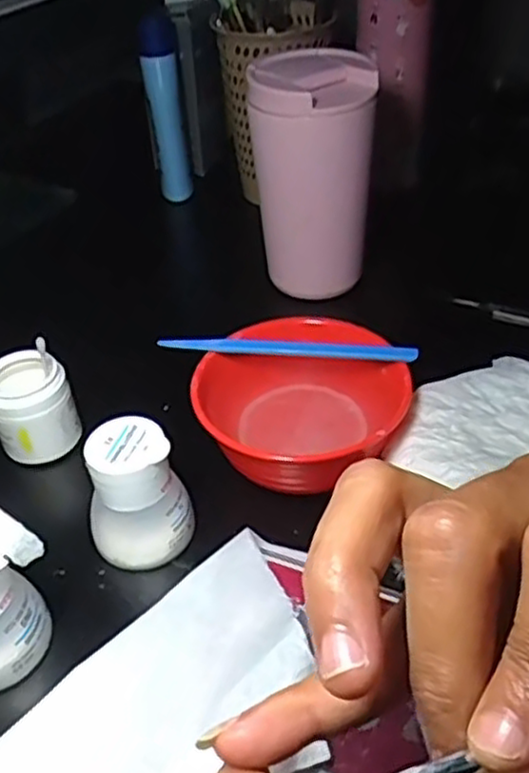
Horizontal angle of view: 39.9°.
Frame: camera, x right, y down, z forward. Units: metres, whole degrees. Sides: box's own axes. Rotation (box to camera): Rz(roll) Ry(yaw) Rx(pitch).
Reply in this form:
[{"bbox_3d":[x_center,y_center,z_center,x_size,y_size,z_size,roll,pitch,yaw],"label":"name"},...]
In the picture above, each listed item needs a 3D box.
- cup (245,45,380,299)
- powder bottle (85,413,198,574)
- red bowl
[{"bbox_3d":[0.032,-0.141,0.497,0.076,0.147,0.073,-1,42,1],"label":"cup"},{"bbox_3d":[-0.061,0.054,0.347,0.044,0.064,0.041,29,49,33],"label":"powder bottle"},{"bbox_3d":[0.016,0.008,0.389,0.109,0.041,0.096,-26,45,-26],"label":"red bowl"}]

